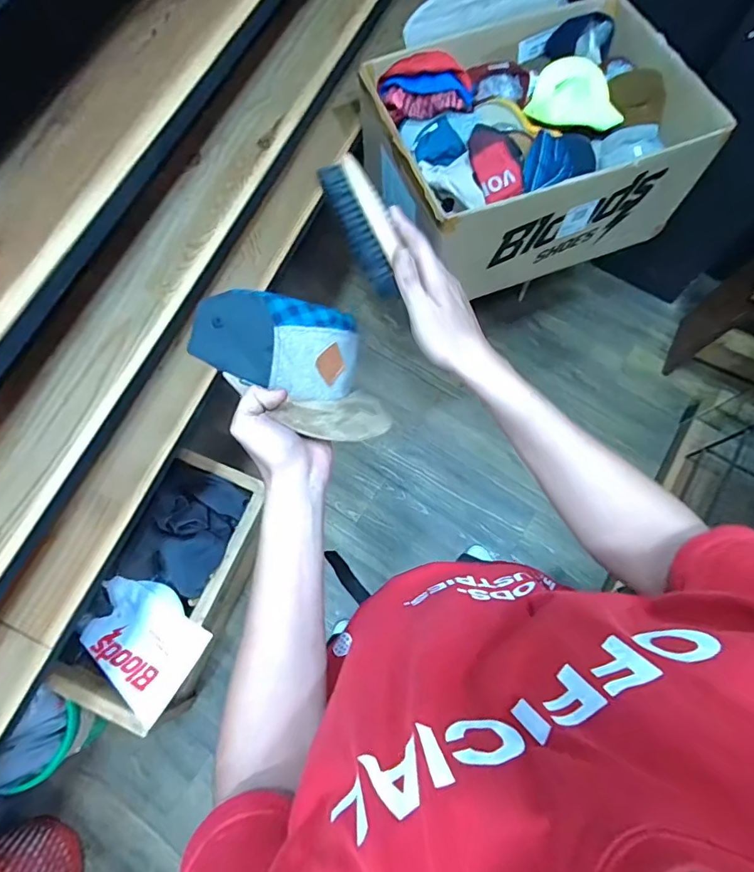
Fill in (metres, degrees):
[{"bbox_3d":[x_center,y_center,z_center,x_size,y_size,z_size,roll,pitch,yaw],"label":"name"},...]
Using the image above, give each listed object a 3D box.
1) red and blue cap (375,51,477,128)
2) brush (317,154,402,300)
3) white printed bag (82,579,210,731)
[{"bbox_3d":[0.111,-0.775,1.077,0.217,0.094,0.110,6,71,2],"label":"red and blue cap"},{"bbox_3d":[-0.010,-0.189,0.445,0.037,0.036,0.124,-27,111,-10],"label":"brush"},{"bbox_3d":[-0.599,0.509,1.228,0.337,0.116,0.241,34,74,11],"label":"white printed bag"}]

